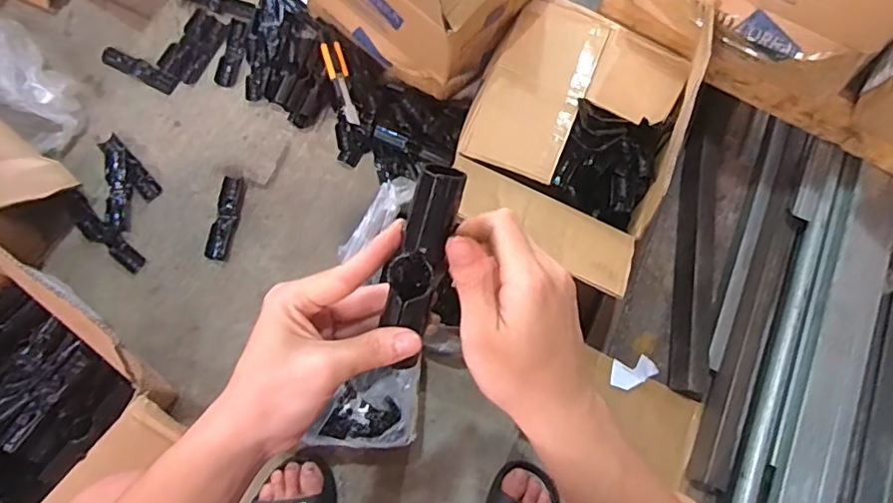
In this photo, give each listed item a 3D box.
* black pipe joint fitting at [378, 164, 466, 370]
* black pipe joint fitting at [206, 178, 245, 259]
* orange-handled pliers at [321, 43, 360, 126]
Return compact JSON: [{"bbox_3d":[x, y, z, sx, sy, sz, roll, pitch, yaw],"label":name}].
[{"bbox_3d":[-0.018,0.009,0.363,0.030,0.027,0.129,16,111,3],"label":"black pipe joint fitting"},{"bbox_3d":[-0.343,-0.051,0.901,0.032,0.023,0.130,11,73,-1],"label":"black pipe joint fitting"},{"bbox_3d":[-0.171,-0.270,0.938,0.034,0.024,0.145,-14,75,-8],"label":"orange-handled pliers"}]

